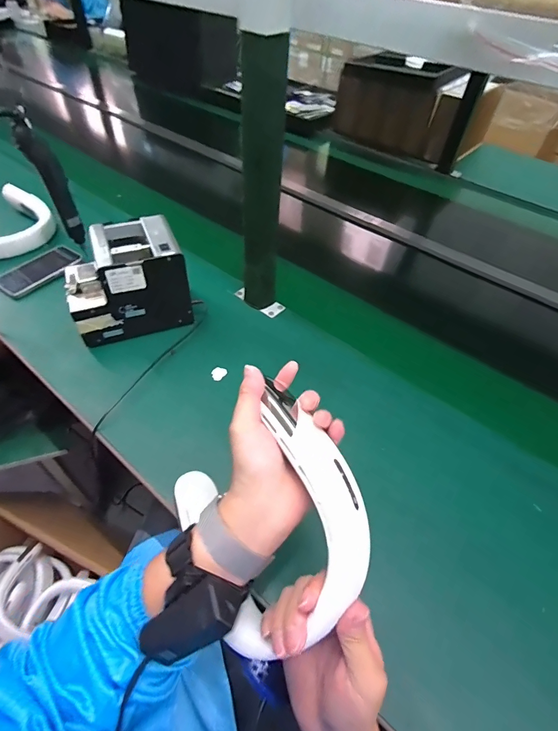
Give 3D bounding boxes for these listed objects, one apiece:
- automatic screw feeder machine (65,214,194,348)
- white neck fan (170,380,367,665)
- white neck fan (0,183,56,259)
[{"bbox_3d":[-0.254,-0.142,0.615,0.178,0.143,0.124,-17,53,-17],"label":"automatic screw feeder machine"},{"bbox_3d":[-0.013,0.145,0.336,0.045,0.198,0.166,9,44,-47],"label":"white neck fan"},{"bbox_3d":[-0.590,-0.300,0.791,0.202,0.067,0.197,2,50,-3],"label":"white neck fan"}]

